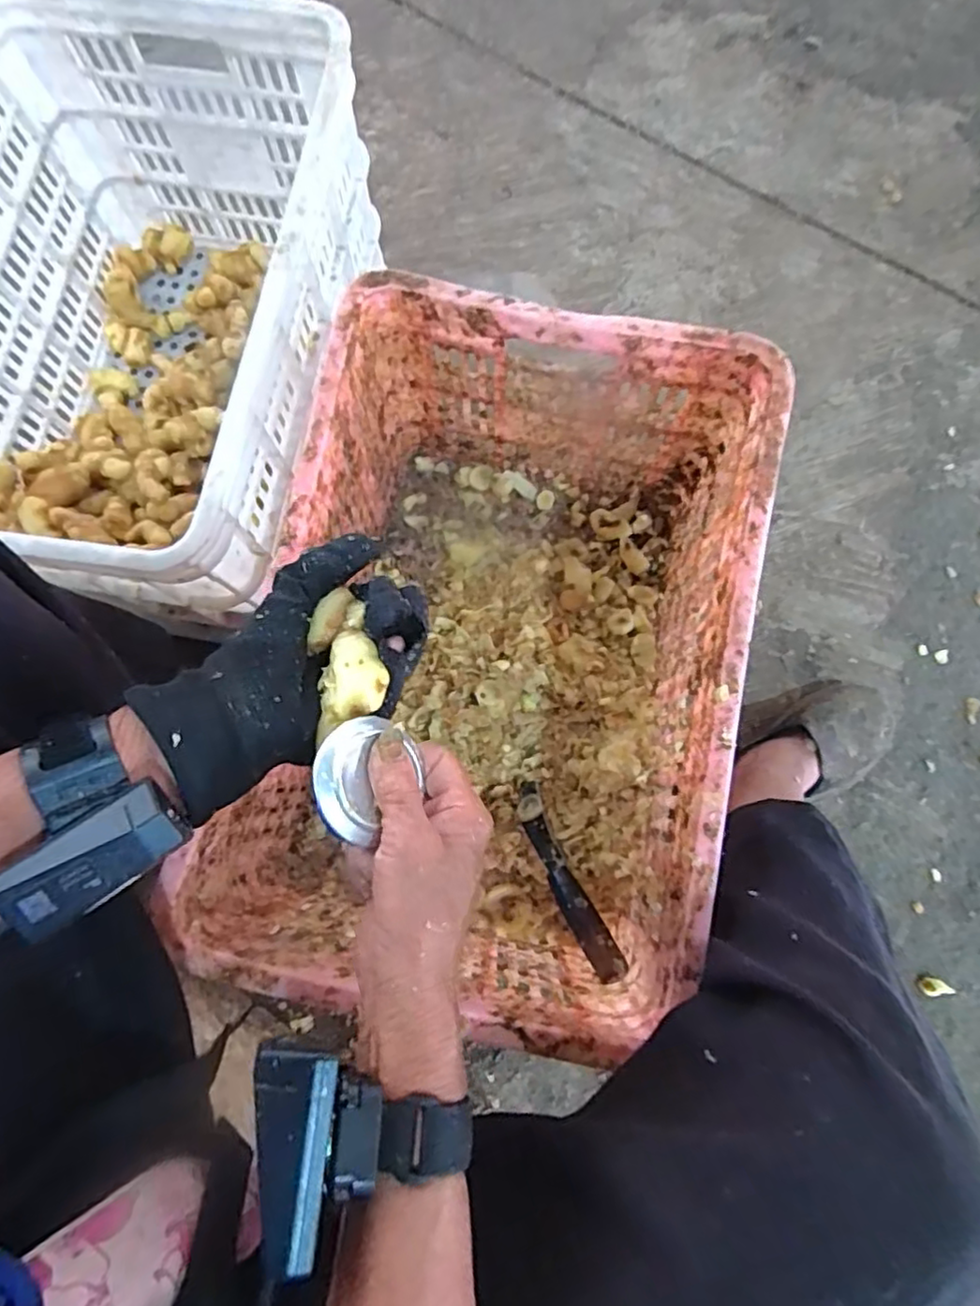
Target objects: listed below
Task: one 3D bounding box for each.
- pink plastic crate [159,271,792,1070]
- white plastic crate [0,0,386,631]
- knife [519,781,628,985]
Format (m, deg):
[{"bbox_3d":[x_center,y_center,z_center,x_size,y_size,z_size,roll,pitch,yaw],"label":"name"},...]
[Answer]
[{"bbox_3d":[0.011,0.006,0.585,0.337,0.287,0.508,13,80,3],"label":"pink plastic crate"},{"bbox_3d":[-0.331,-0.301,0.645,0.358,0.298,0.513,8,80,2],"label":"white plastic crate"},{"bbox_3d":[0.063,0.193,0.553,0.027,0.020,0.173,-26,53,-4],"label":"knife"}]

